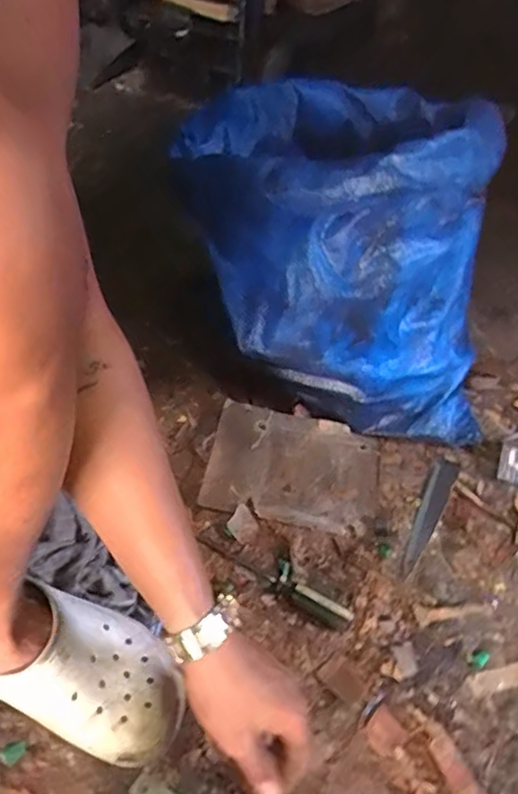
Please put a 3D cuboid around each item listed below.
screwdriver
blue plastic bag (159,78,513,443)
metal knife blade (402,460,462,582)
[{"bbox_3d":[0.020,0.188,0.623,0.178,0.022,0.033,30,50,23],"label":"screwdriver"},{"bbox_3d":[0.096,-0.210,0.781,0.361,0.372,0.379,3,45,-2],"label":"blue plastic bag"},{"bbox_3d":[0.202,0.142,0.700,0.029,0.004,0.181,24,49,19],"label":"metal knife blade"}]

